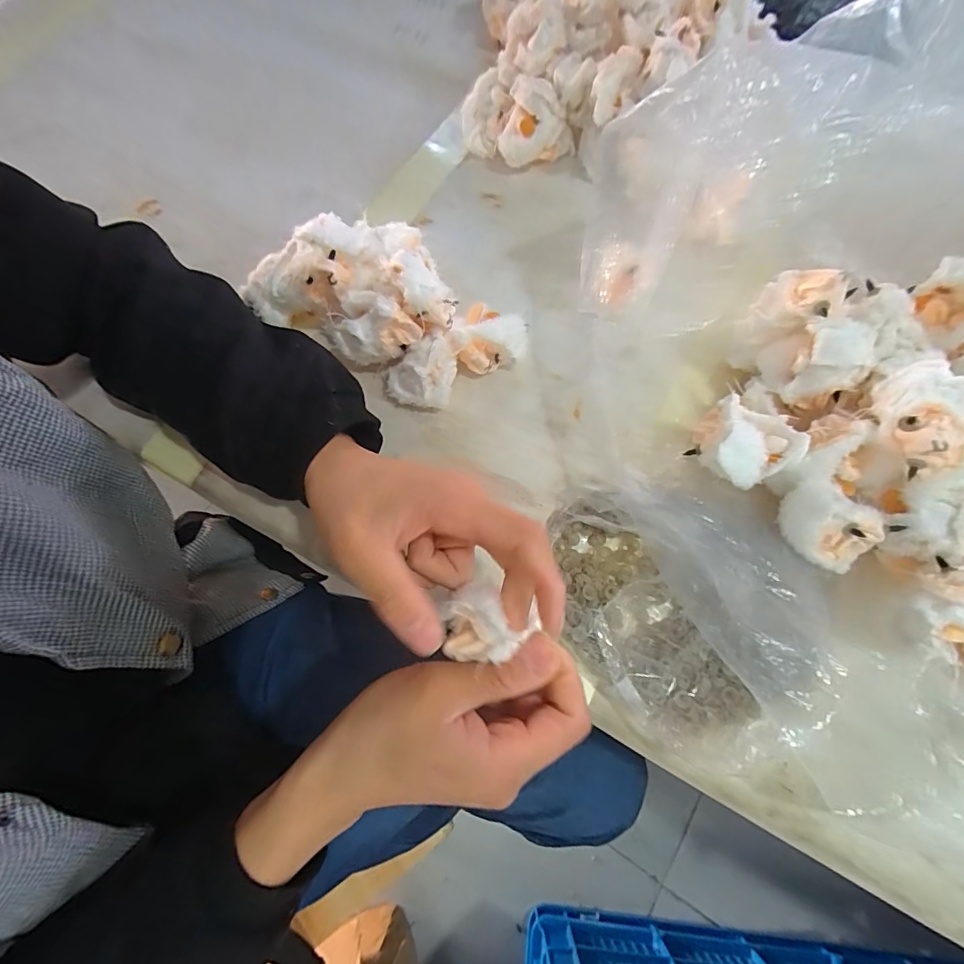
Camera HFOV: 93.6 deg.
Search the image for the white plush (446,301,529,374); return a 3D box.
[{"bbox_3d":[0.006,-0.103,0.339,0.054,0.046,0.040,9,72,4],"label":"white plush"}]

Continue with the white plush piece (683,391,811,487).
[{"bbox_3d":[0.163,-0.026,0.281,0.055,0.041,0.054,0,72,1],"label":"white plush piece"}]

